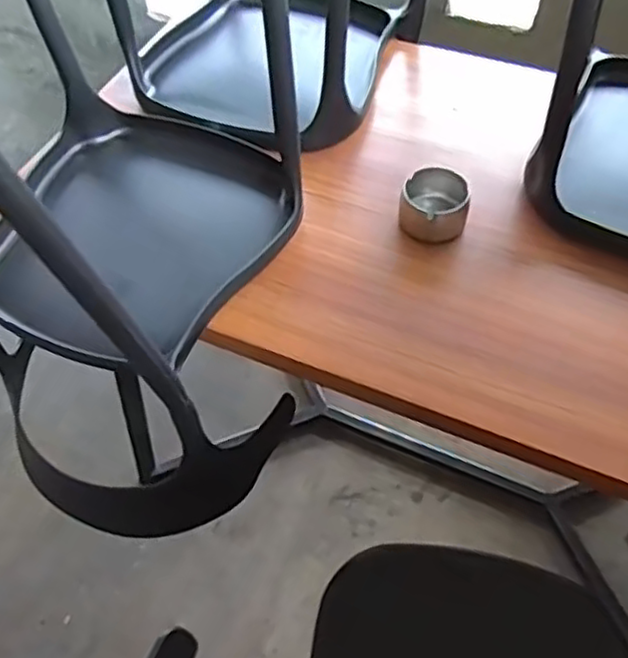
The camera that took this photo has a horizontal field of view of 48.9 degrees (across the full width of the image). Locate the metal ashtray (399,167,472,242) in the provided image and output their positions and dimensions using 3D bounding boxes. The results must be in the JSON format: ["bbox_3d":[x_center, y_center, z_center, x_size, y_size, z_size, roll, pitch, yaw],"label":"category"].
[{"bbox_3d":[0.145,-0.146,0.833,0.082,0.058,0.073,11,57,9],"label":"metal ashtray"}]

